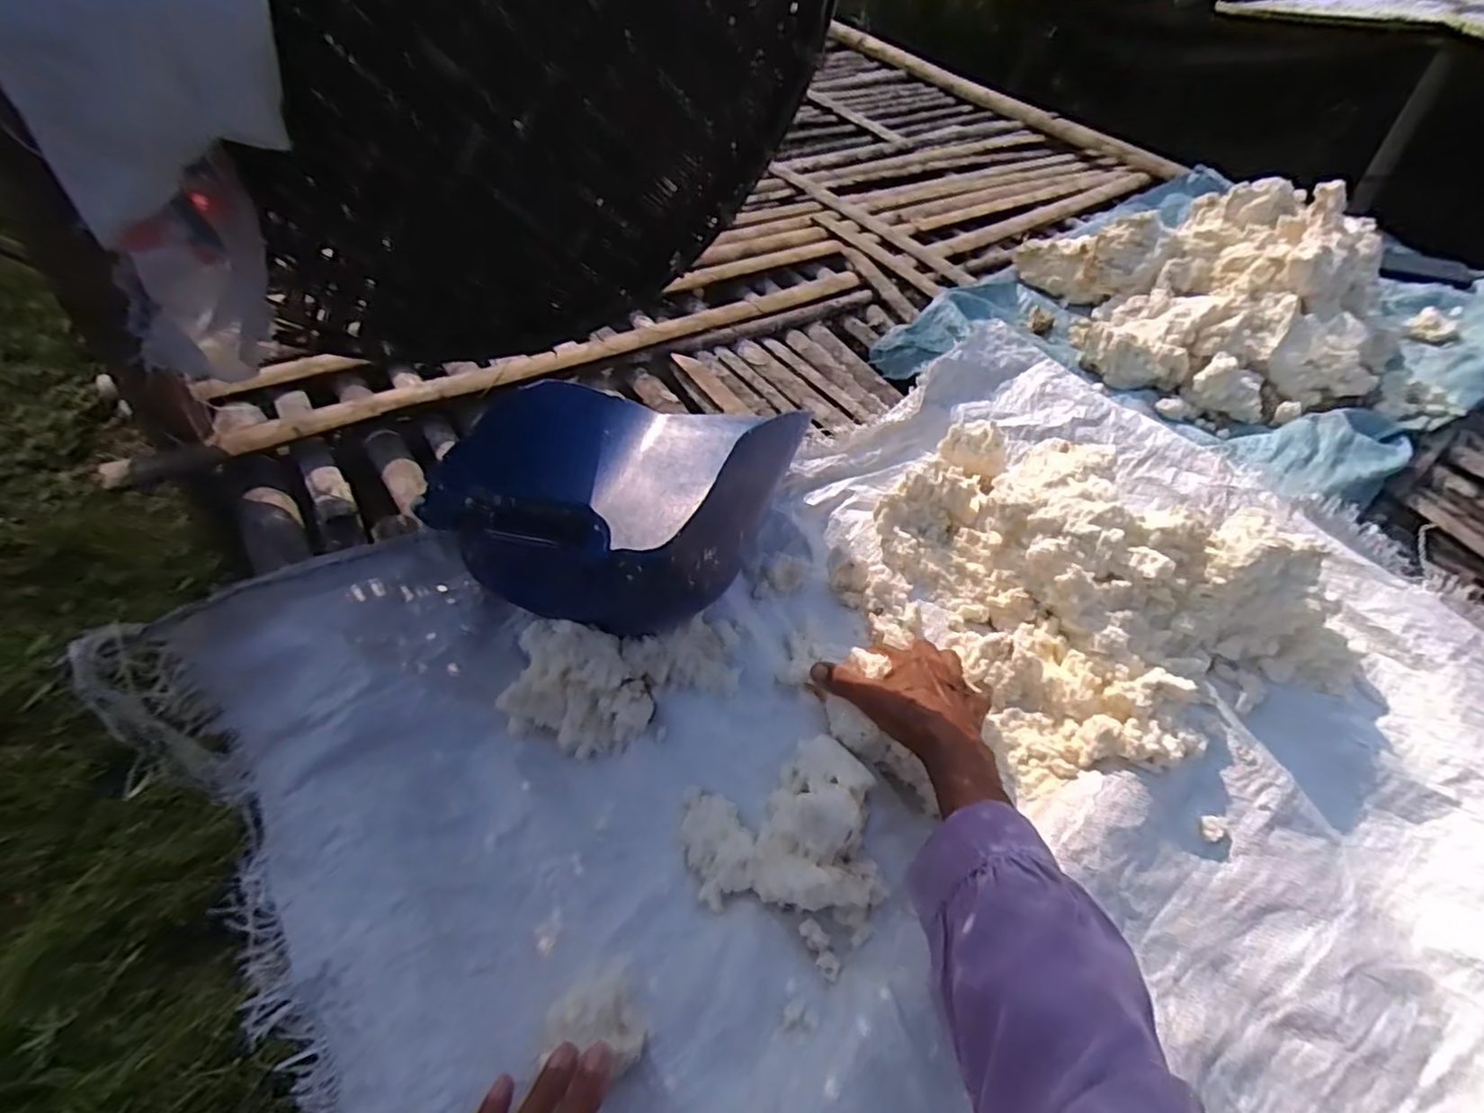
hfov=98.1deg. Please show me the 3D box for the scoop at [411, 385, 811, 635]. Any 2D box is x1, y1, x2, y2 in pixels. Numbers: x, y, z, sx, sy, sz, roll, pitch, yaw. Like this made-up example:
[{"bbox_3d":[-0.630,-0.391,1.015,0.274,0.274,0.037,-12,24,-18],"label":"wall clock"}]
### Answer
[{"bbox_3d":[-0.108,-0.091,0.629,0.283,0.174,0.329,19,52,11],"label":"scoop"}]

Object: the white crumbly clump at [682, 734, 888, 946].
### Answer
[{"bbox_3d":[0.032,0.205,0.478,0.139,0.051,0.131,2,50,-3],"label":"white crumbly clump"}]

